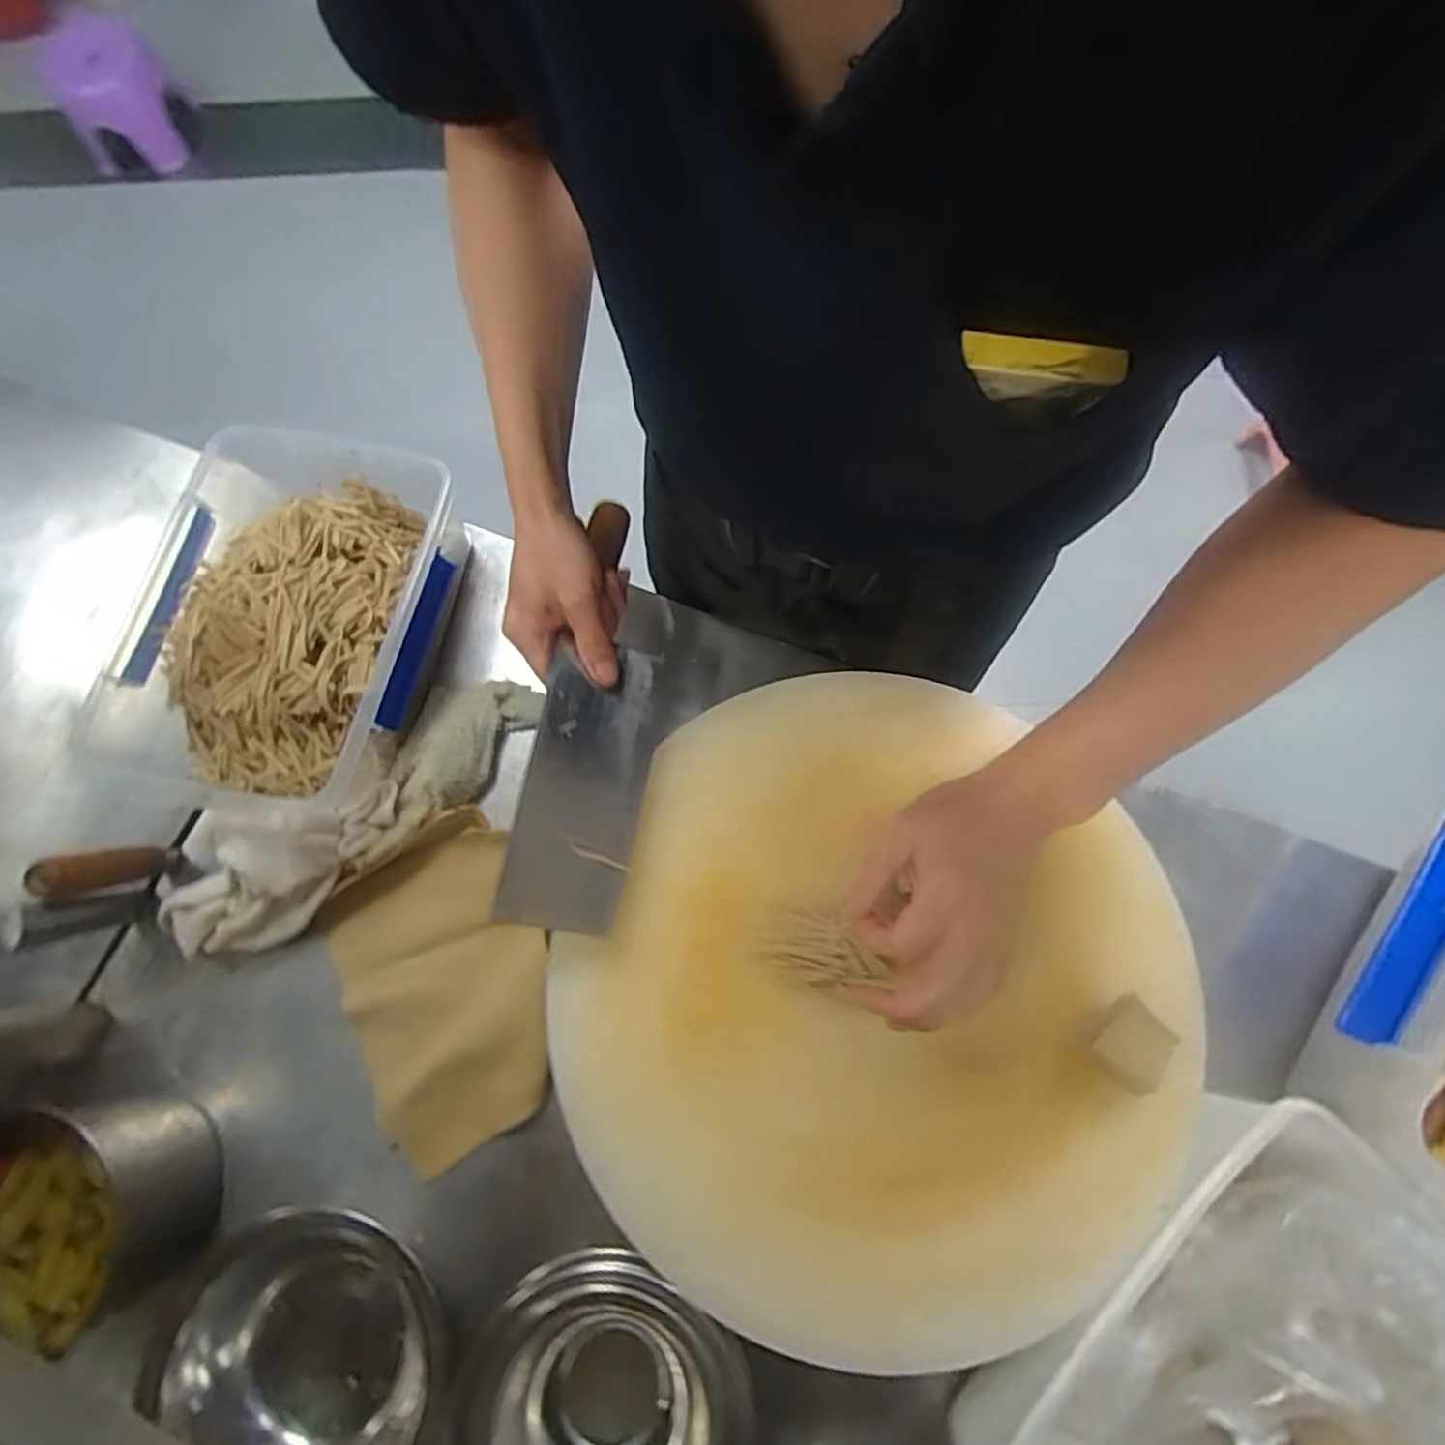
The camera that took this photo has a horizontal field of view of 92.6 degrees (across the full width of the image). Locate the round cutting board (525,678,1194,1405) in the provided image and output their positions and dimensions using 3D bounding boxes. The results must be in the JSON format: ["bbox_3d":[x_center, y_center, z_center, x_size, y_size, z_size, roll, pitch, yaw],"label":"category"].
[{"bbox_3d":[0.103,0.173,0.466,0.393,0.044,0.410,0,74,1],"label":"round cutting board"}]

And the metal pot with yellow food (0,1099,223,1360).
[{"bbox_3d":[-0.438,0.335,0.473,0.140,0.080,0.136,-11,74,-2],"label":"metal pot with yellow food"}]

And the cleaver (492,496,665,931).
[{"bbox_3d":[-0.090,-0.010,0.505,0.084,0.027,0.306,13,72,-16],"label":"cleaver"}]

